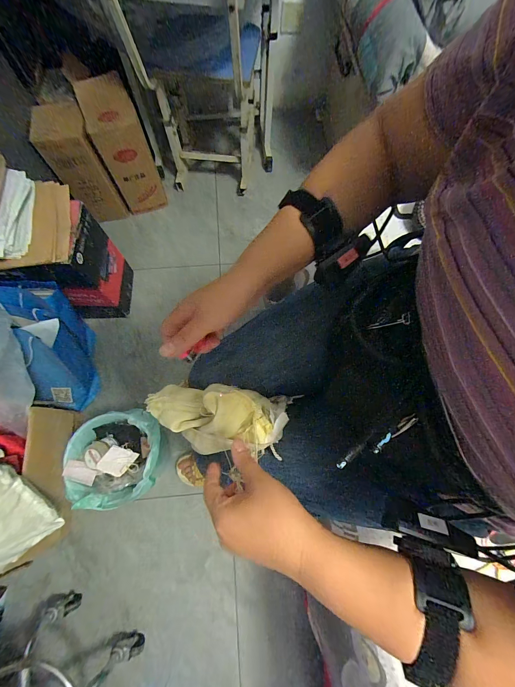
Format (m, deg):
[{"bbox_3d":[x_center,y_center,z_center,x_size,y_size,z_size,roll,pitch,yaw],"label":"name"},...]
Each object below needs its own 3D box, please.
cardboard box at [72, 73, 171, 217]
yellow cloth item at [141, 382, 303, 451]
[{"bbox_3d":[-0.471,-0.688,1.017,0.157,0.399,0.142,-17,73,-6],"label":"cardboard box"},{"bbox_3d":[-0.064,0.103,0.387,0.210,0.090,0.086,-1,71,22],"label":"yellow cloth item"}]

